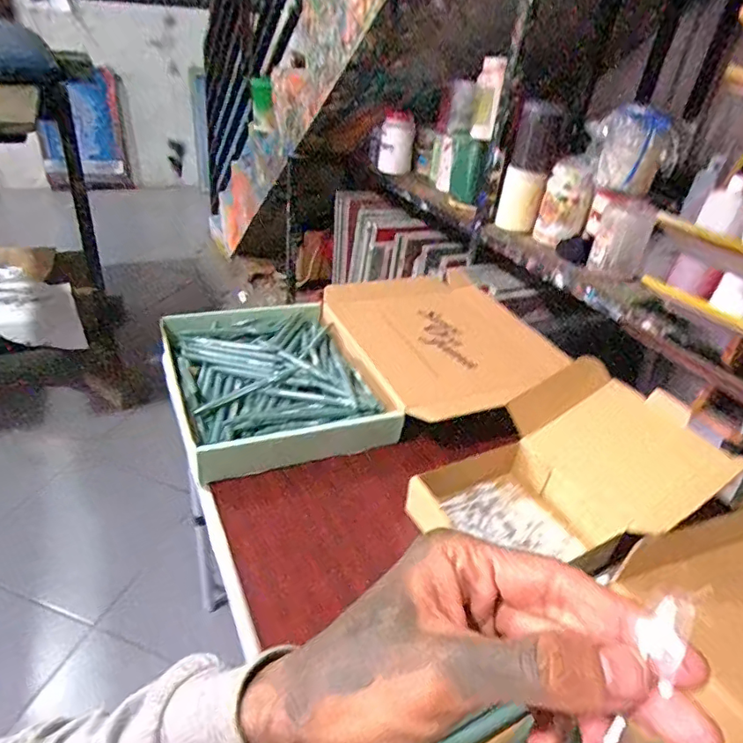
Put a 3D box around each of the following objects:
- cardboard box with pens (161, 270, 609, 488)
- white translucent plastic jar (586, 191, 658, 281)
[{"bbox_3d":[-0.004,-0.022,0.759,0.537,0.104,0.385,-4,35,-17],"label":"cardboard box with pens"},{"bbox_3d":[0.486,-0.267,1.049,0.104,0.147,0.115,13,34,8],"label":"white translucent plastic jar"}]

